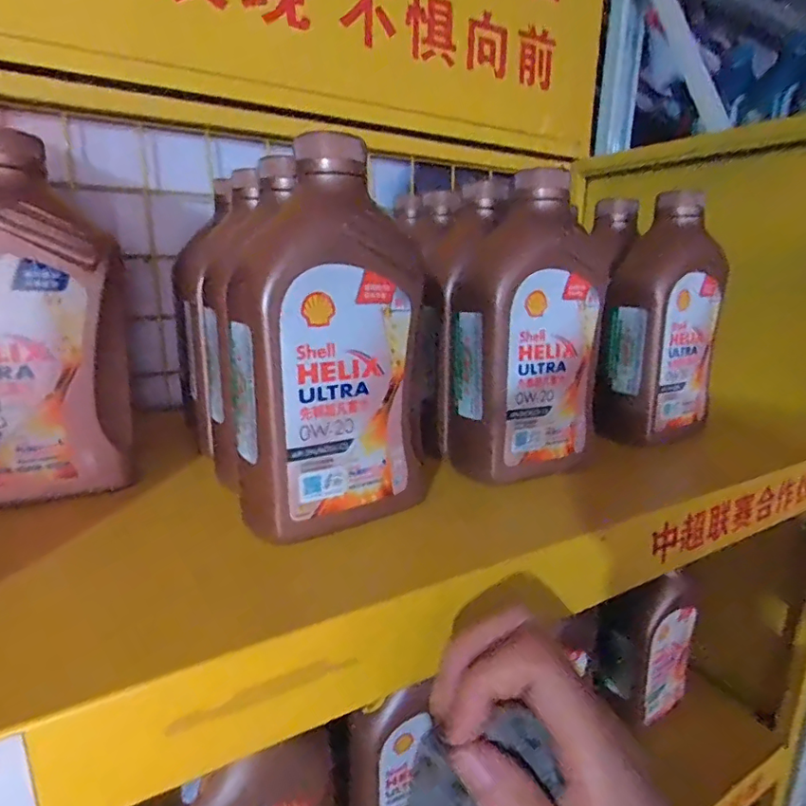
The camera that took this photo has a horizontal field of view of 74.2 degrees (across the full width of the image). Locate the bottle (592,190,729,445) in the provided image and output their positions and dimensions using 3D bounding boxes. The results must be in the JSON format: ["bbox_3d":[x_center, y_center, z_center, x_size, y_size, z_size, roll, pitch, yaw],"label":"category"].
[{"bbox_3d":[0.233,-0.070,0.477,0.108,0.199,0.070,-12,20,-42],"label":"bottle"}]

